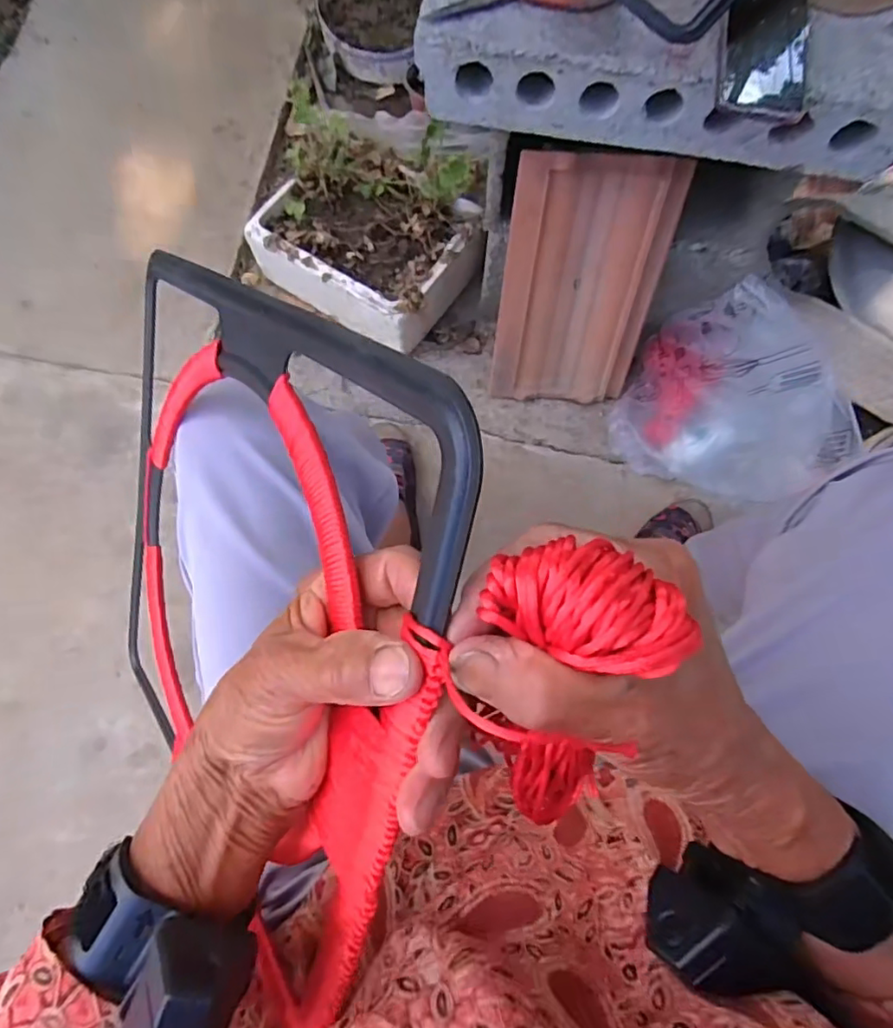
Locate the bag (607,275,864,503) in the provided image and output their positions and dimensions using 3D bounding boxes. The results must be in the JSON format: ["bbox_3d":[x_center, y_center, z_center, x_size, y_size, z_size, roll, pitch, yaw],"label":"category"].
[{"bbox_3d":[0.396,-0.155,0.776,0.274,0.192,0.229,35,78,9],"label":"bag"}]

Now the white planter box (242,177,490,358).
[{"bbox_3d":[-0.125,-0.425,0.916,0.301,0.099,0.231,35,76,8],"label":"white planter box"}]

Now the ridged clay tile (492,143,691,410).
[{"bbox_3d":[0.186,-0.307,0.795,0.210,0.338,0.031,1,46,-3],"label":"ridged clay tile"}]

